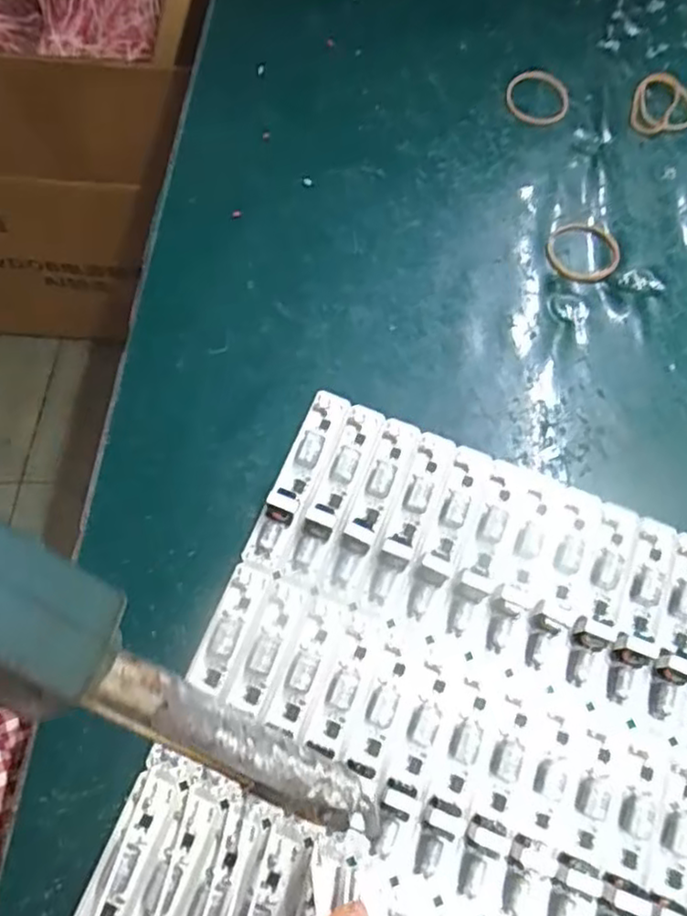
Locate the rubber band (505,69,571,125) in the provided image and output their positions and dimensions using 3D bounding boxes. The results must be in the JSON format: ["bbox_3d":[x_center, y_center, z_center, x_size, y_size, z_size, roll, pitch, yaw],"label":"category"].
[{"bbox_3d":[0.093,-0.172,0.333,0.030,0.005,0.032,1,70,-2],"label":"rubber band"}]

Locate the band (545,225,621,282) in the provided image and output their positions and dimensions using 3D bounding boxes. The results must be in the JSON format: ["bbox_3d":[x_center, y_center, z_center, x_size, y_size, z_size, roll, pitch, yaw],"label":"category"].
[{"bbox_3d":[0.105,-0.090,0.303,0.031,0.004,0.029,1,70,-2],"label":"band"}]

